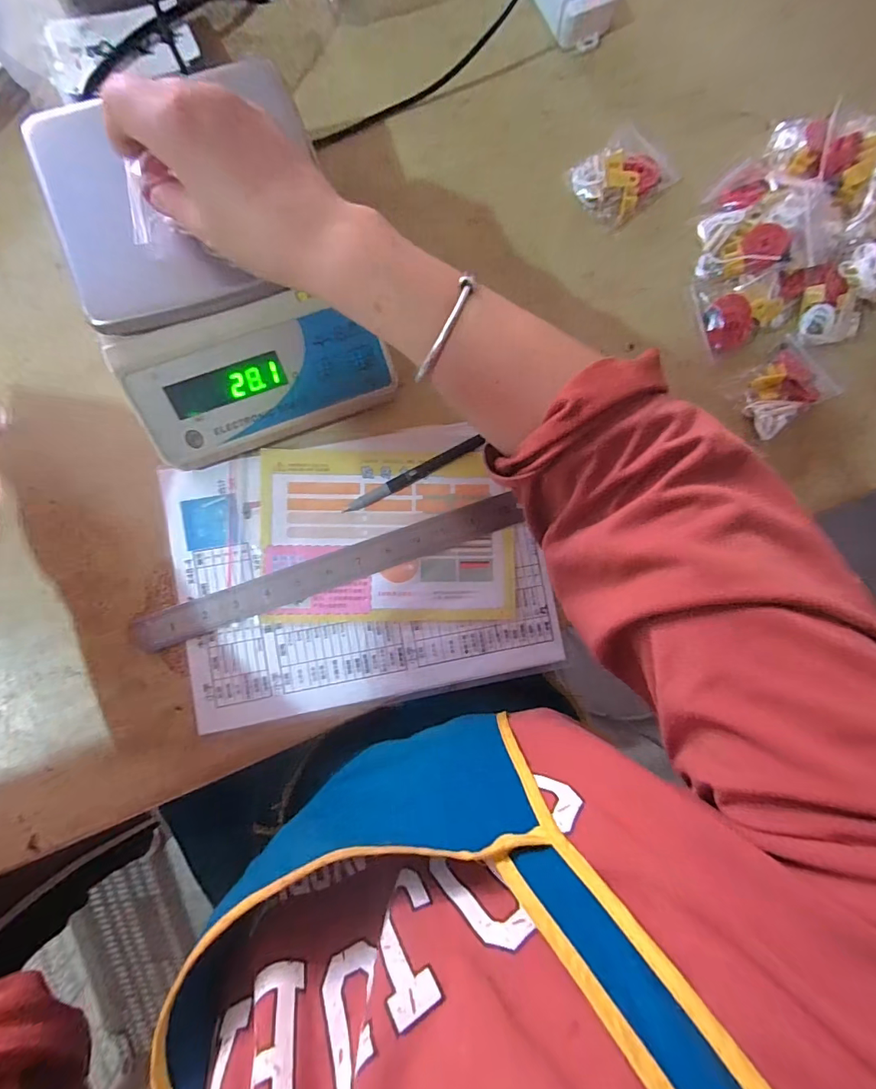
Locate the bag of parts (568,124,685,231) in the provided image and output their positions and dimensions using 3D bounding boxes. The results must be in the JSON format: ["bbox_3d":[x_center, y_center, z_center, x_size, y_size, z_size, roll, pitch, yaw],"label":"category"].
[{"bbox_3d":[0.160,-0.321,0.406,0.085,0.013,0.065,-40,90,-6],"label":"bag of parts"}]

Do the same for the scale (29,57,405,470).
[{"bbox_3d":[-0.163,-0.195,0.348,0.186,0.067,0.237,-23,88,-5],"label":"scale"}]

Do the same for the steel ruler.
[{"bbox_3d":[-0.082,0.020,0.374,0.317,0.004,0.027,-19,88,-5],"label":"steel ruler"}]

